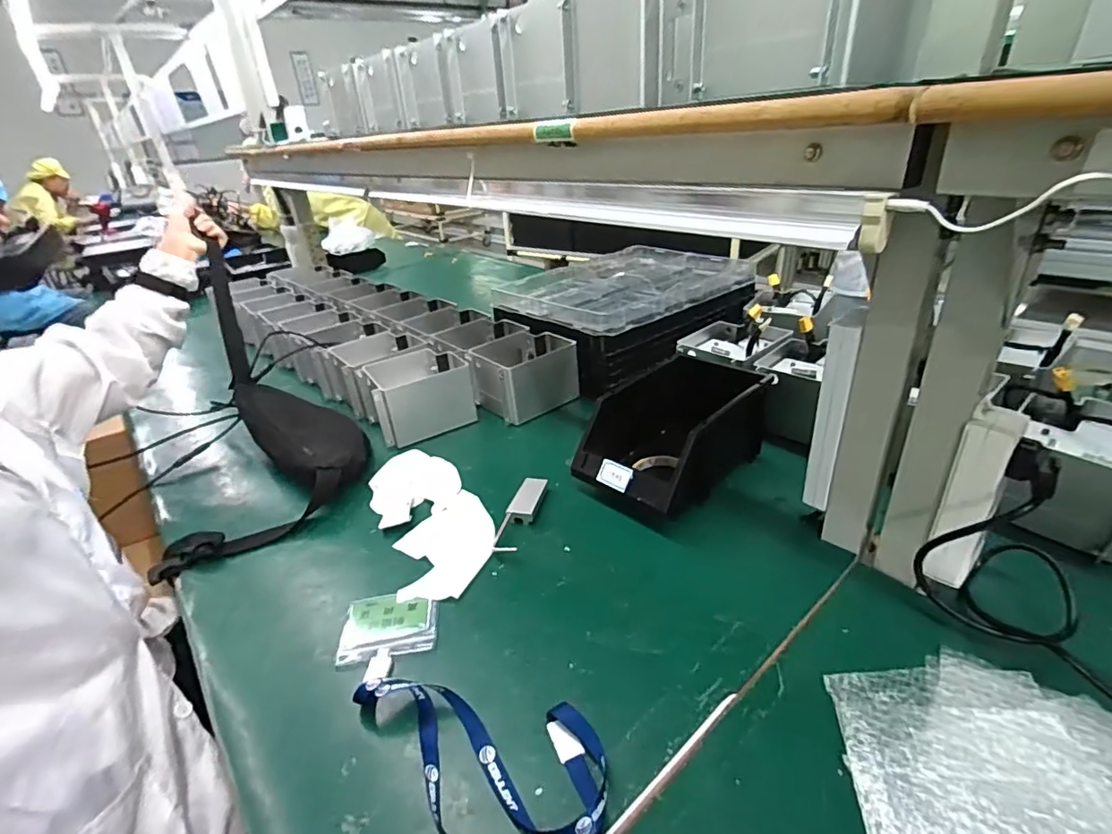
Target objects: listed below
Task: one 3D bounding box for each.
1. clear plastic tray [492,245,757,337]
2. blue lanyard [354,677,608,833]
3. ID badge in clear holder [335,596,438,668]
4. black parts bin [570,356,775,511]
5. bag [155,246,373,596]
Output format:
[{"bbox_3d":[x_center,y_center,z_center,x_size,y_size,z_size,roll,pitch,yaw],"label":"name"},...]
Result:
[{"bbox_3d":[0.157,-0.298,1.157,0.495,0.044,0.390,-27,36,-34],"label":"clear plastic tray"},{"bbox_3d":[-0.069,0.271,0.412,0.218,0.026,0.118,3,30,14],"label":"blue lanyard"},{"bbox_3d":[-0.173,0.216,0.552,0.096,0.004,0.078,-9,29,-8],"label":"ID badge in clear holder"},{"bbox_3d":[0.165,0.021,0.720,0.267,0.126,0.159,-27,36,-34],"label":"black parts bin"},{"bbox_3d":[-0.468,-0.033,0.817,0.258,0.122,0.529,-17,57,-20],"label":"bag"}]

